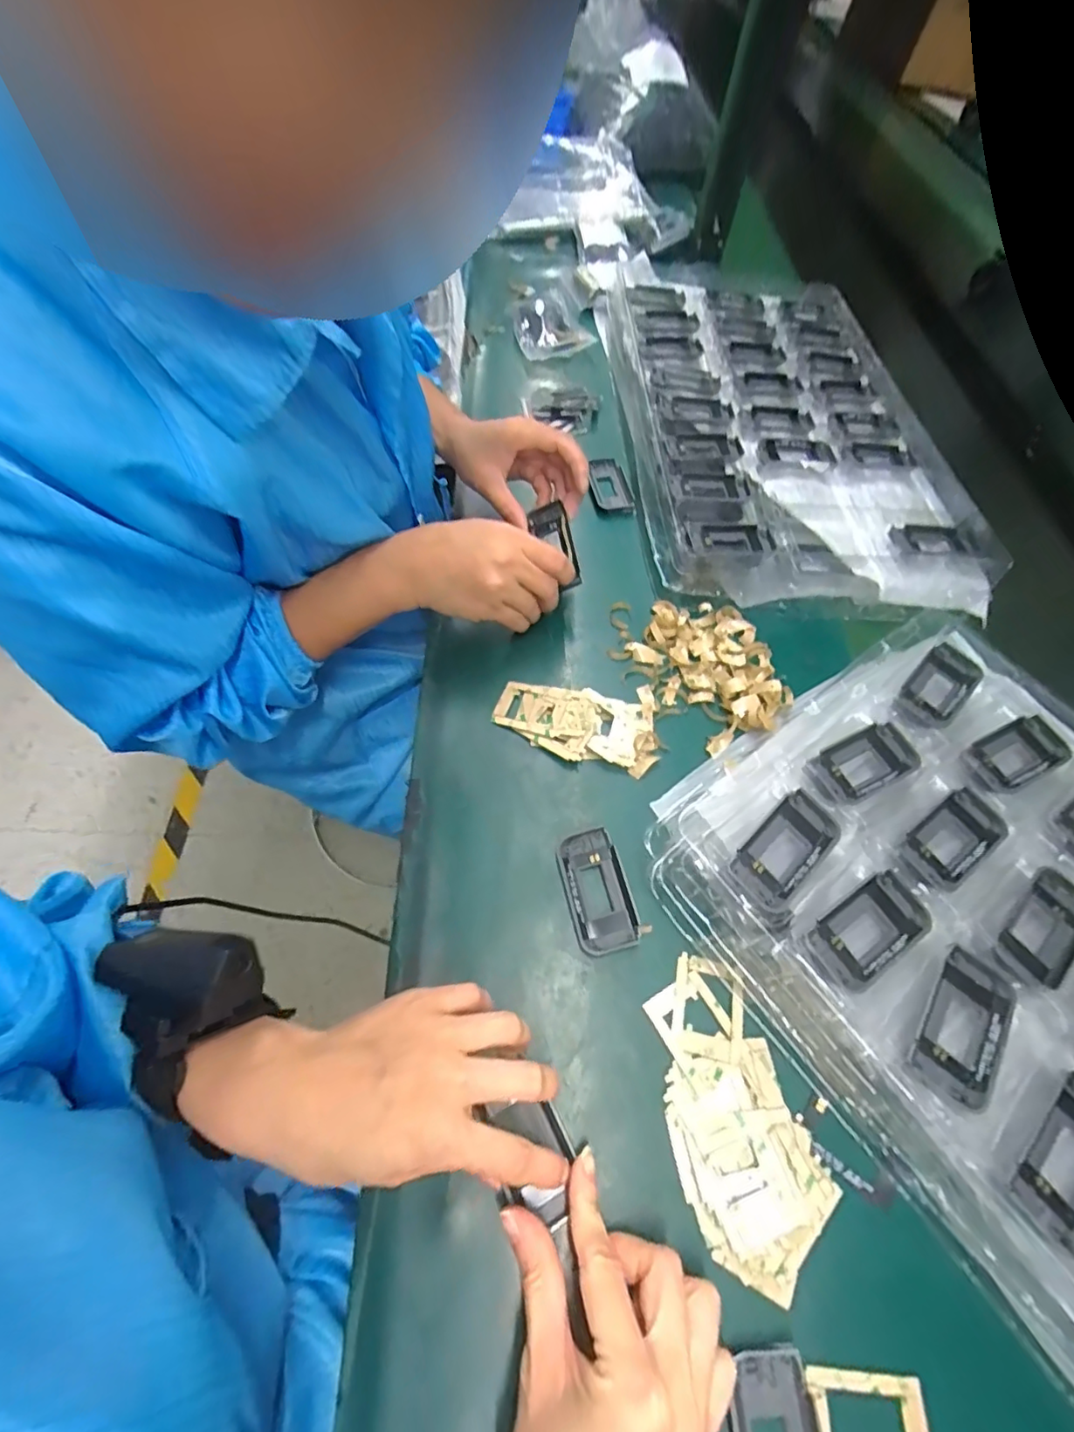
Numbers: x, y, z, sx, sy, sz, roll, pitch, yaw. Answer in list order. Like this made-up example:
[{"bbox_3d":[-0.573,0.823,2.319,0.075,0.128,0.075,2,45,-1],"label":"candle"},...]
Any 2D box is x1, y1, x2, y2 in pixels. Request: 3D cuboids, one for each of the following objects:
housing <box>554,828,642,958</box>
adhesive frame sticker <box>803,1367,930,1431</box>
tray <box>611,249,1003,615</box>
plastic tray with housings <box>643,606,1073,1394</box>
[{"bbox_3d":[0.038,0.112,0.358,0.038,0.011,0.075,-11,60,-10],"label":"housing"},{"bbox_3d":[0.150,0.322,0.249,0.058,0.007,0.039,6,59,-1],"label":"adhesive frame sticker"},{"bbox_3d":[0.249,-0.324,0.598,0.304,0.051,0.505,0,59,-4],"label":"tray"},{"bbox_3d":[0.333,0.184,0.302,0.302,0.062,0.515,-31,66,-20],"label":"plastic tray with housings"}]

